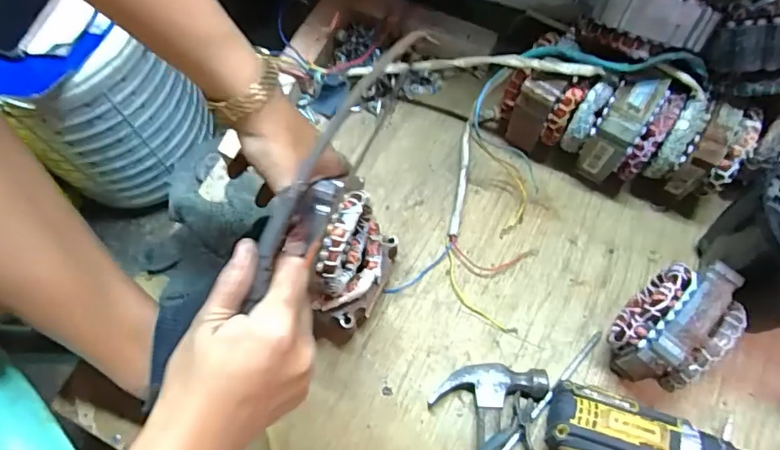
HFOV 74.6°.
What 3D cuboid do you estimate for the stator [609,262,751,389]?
[{"bbox_3d":[0.247,0.090,0.459,0.071,0.111,0.102,42,75,16],"label":"stator"}]

